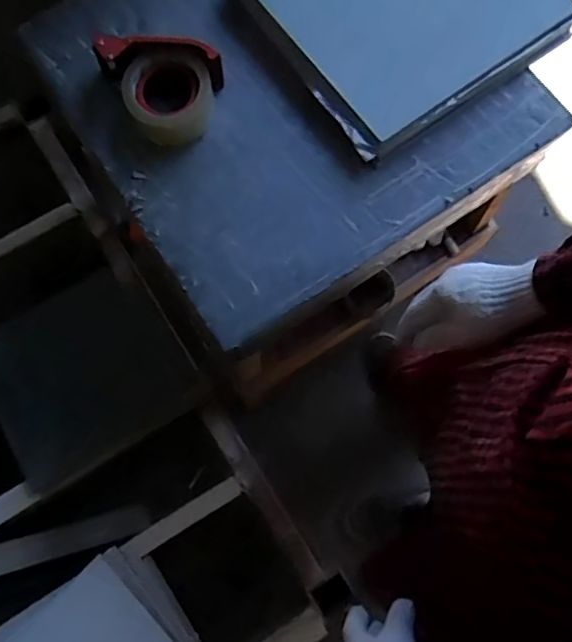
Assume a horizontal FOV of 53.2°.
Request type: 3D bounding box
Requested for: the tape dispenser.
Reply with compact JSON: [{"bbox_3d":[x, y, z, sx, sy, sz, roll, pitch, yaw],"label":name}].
[{"bbox_3d":[-0.151,-0.271,0.669,0.144,0.052,0.111,5,77,1],"label":"tape dispenser"}]

